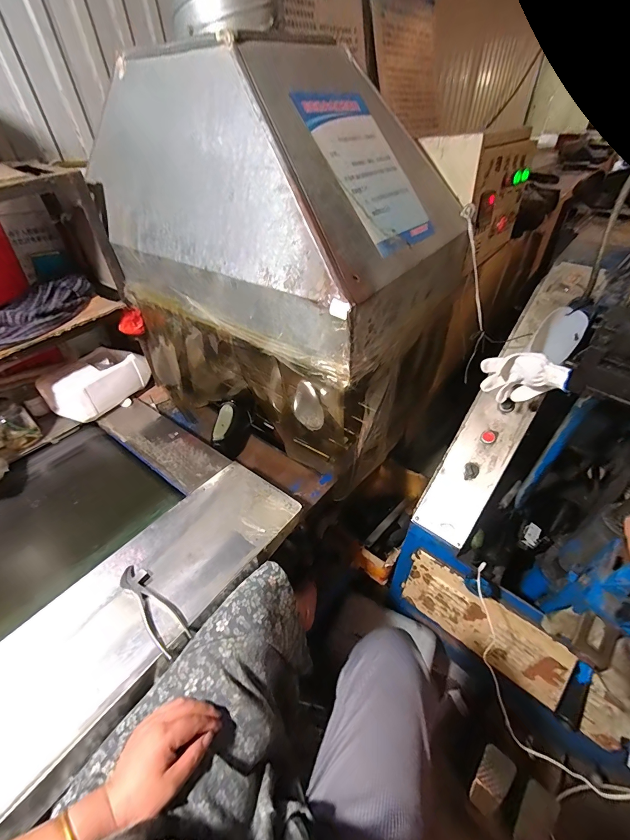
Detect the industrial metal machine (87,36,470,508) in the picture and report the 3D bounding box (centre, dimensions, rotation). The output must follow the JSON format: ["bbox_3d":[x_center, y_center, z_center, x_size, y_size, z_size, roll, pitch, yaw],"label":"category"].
[{"bbox_3d":[-0.088,-0.342,0.896,0.734,0.777,0.509,29,50,30],"label":"industrial metal machine"}]

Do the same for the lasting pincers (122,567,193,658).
[{"bbox_3d":[-0.279,0.318,0.603,0.175,0.019,0.051,32,52,32],"label":"lasting pincers"}]

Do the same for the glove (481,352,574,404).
[{"bbox_3d":[0.408,-0.080,0.696,0.146,0.116,0.057,27,49,28],"label":"glove"}]

